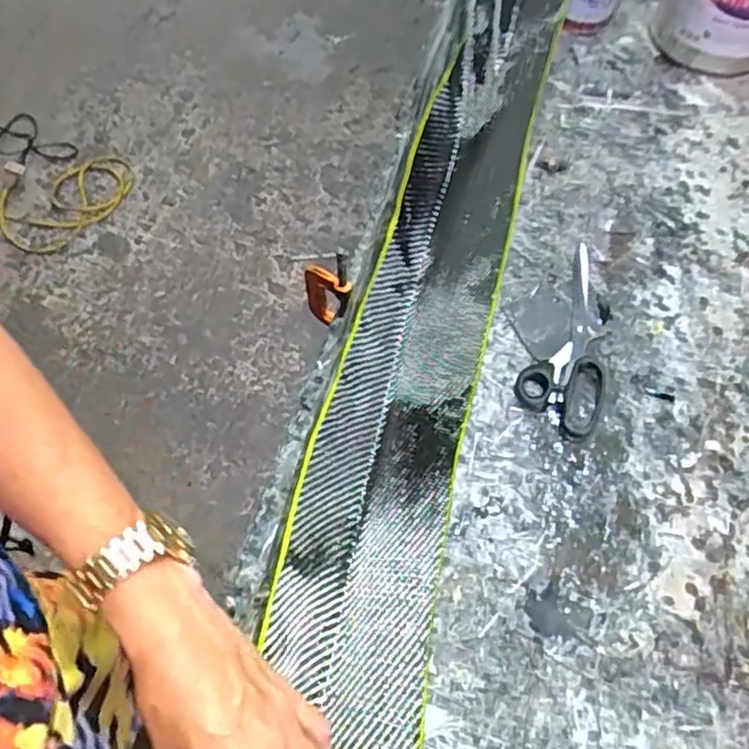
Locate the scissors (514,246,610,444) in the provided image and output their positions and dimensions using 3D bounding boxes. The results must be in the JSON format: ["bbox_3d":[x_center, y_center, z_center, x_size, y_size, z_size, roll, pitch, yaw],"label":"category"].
[{"bbox_3d":[0.211,-0.035,0.695,0.083,0.011,0.221,23,66,11],"label":"scissors"}]

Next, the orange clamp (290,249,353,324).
[{"bbox_3d":[-0.055,-0.097,0.711,0.080,0.140,0.016,42,69,17],"label":"orange clamp"}]

